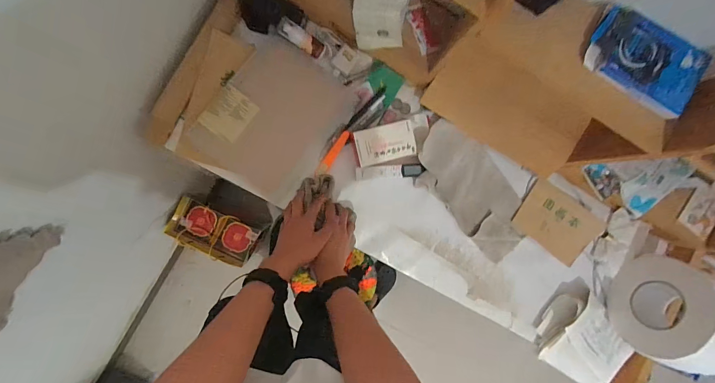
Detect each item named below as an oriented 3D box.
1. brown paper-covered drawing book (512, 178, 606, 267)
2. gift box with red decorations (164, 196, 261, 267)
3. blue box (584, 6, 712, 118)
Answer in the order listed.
[{"bbox_3d":[0.455,0.070,0.725,0.187,0.019,0.126,35,100,-6],"label":"brown paper-covered drawing book"},{"bbox_3d":[-0.458,0.128,1.004,0.270,0.087,0.134,25,86,-7],"label":"gift box with red decorations"},{"bbox_3d":[0.409,-0.184,0.450,0.163,0.032,0.095,25,86,-7],"label":"blue box"}]

